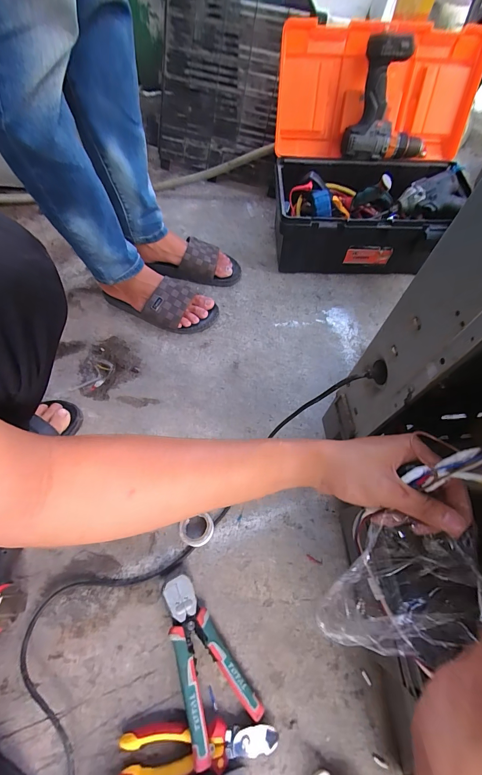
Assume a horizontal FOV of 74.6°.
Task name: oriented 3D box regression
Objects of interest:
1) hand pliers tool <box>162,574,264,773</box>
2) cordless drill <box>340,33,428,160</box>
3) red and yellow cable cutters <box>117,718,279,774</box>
[{"bbox_3d":[-0.065,0.377,0.437,0.087,0.043,0.196,-32,69,-18],"label":"hand pliers tool"},{"bbox_3d":[0.361,-0.637,0.716,0.211,0.200,0.073,0,33,-8],"label":"cordless drill"},{"bbox_3d":[-0.054,0.463,0.402,0.198,0.030,0.054,-2,63,-4],"label":"red and yellow cable cutters"}]

